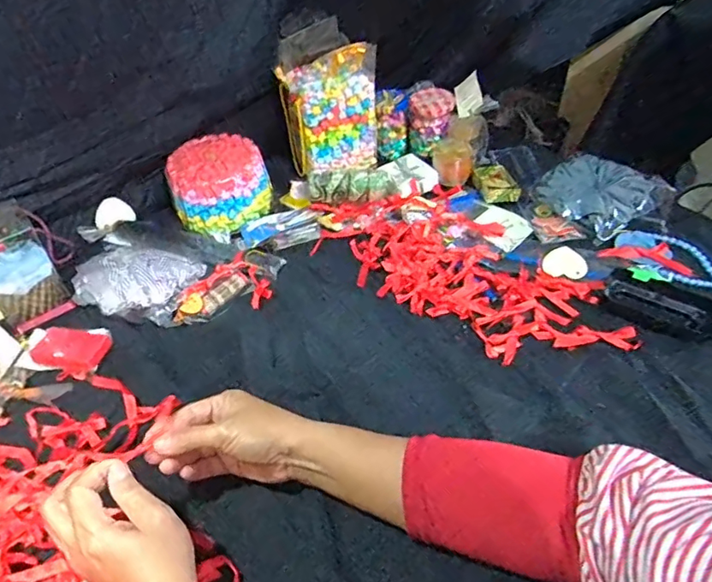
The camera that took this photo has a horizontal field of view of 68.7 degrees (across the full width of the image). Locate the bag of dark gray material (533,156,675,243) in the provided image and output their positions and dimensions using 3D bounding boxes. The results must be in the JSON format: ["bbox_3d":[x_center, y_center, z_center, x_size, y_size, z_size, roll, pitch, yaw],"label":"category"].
[{"bbox_3d":[0.311,-0.118,0.663,0.151,0.031,0.127,26,54,26],"label":"bag of dark gray material"}]

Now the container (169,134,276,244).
[{"bbox_3d":[-0.177,-0.144,0.682,0.125,0.068,0.121,-2,47,2],"label":"container"}]

